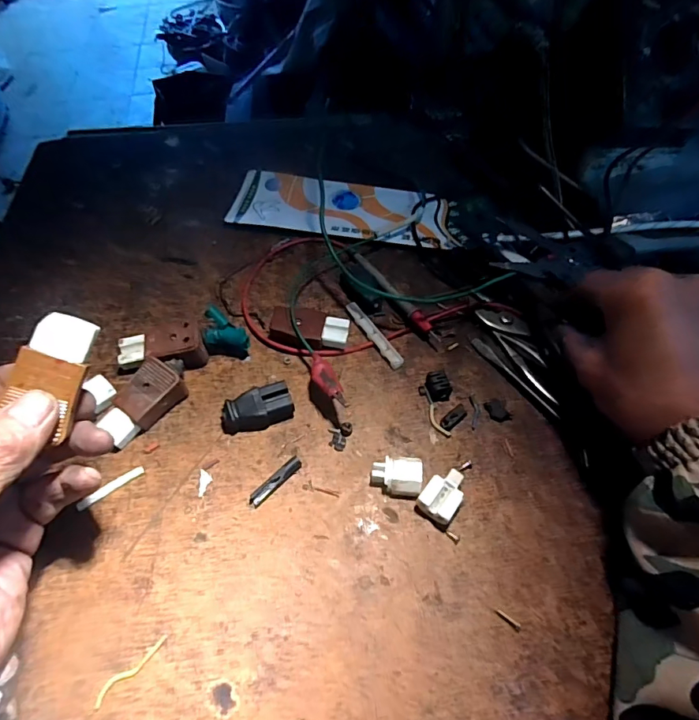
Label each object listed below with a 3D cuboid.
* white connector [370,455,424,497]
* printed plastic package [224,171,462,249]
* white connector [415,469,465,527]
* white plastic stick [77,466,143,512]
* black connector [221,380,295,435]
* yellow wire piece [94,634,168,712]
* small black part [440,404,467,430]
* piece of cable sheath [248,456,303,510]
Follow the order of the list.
[{"bbox_3d":[0.030,0.075,0.290,0.030,0.015,0.023,4,56,3],"label":"white connector"},{"bbox_3d":[-0.006,-0.148,0.445,0.209,0.012,0.086,10,54,4],"label":"printed plastic package"},{"bbox_3d":[0.058,0.084,0.285,0.023,0.014,0.031,31,61,20],"label":"white connector"},{"bbox_3d":[-0.149,0.079,0.287,0.040,0.004,0.006,-36,62,-21],"label":"white plastic stick"},{"bbox_3d":[-0.063,0.034,0.313,0.048,0.017,0.029,-21,58,-13],"label":"black connector"},{"bbox_3d":[-0.113,0.158,0.235,0.008,0.004,0.041,39,64,24],"label":"yellow wire piece"},{"bbox_3d":[0.073,0.039,0.320,0.022,0.007,0.010,-38,63,-22],"label":"small black part"},{"bbox_3d":[-0.047,0.077,0.291,0.039,0.008,0.008,-36,64,-25],"label":"piece of cable sheath"}]

